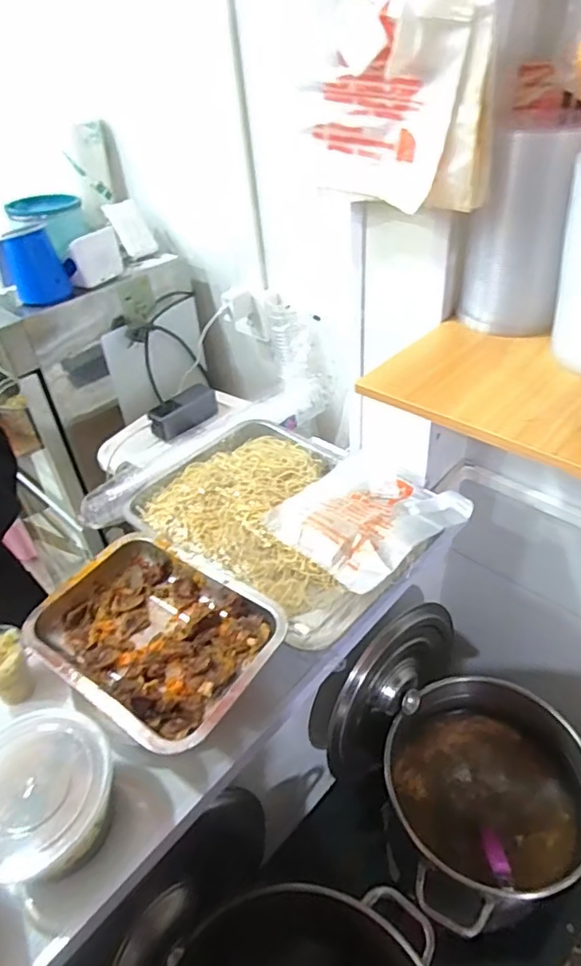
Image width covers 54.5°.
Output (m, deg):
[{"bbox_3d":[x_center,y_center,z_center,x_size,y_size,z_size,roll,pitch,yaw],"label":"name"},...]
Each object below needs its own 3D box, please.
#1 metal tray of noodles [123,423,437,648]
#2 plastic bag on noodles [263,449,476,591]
[{"bbox_3d":[-0.020,0.050,0.789,0.396,0.055,0.300,25,50,30],"label":"metal tray of noodles"},{"bbox_3d":[0.104,0.033,0.756,0.215,0.032,0.193,-35,49,-29],"label":"plastic bag on noodles"}]

